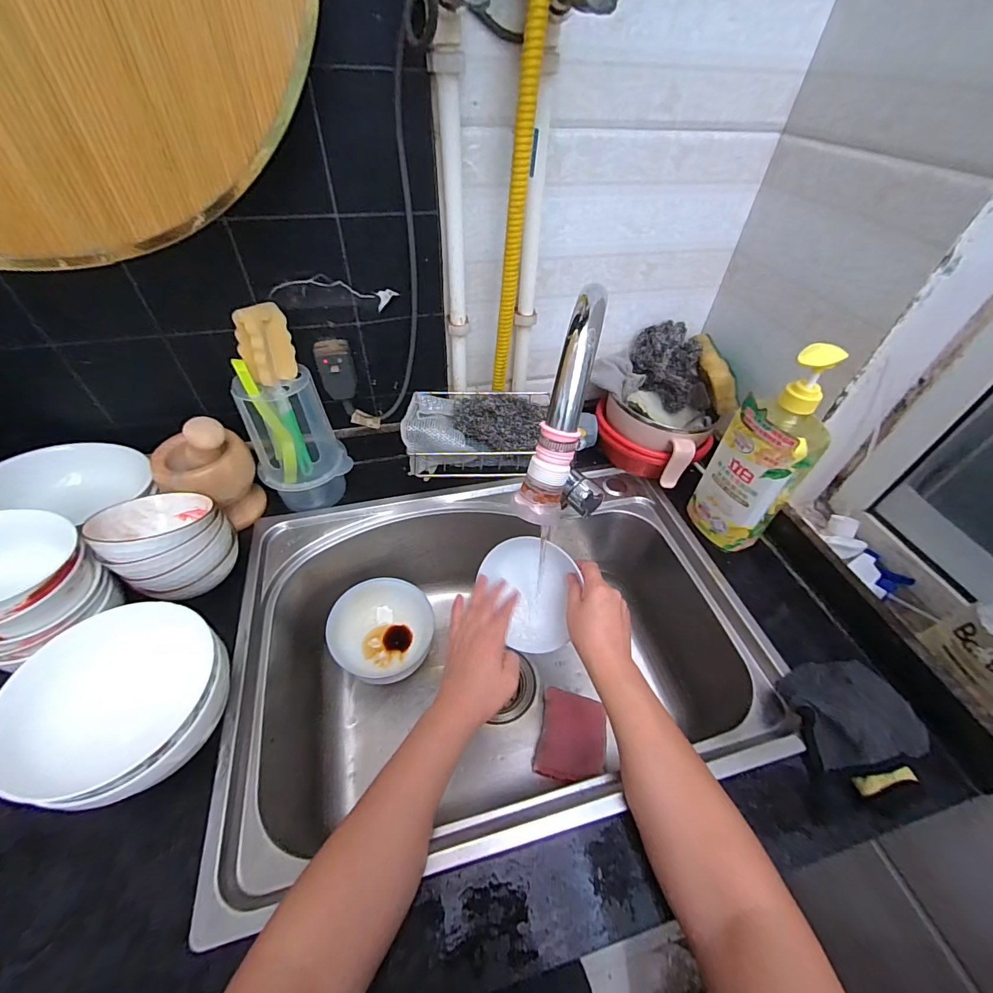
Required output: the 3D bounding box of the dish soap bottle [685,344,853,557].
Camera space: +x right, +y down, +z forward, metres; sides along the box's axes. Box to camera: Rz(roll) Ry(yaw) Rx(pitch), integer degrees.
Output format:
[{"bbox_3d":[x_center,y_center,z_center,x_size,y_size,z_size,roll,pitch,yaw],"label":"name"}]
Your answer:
[{"bbox_3d":[0.313,-0.042,0.503,0.094,0.266,0.051,34,55,26],"label":"dish soap bottle"}]

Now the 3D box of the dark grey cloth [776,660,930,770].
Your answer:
[{"bbox_3d":[0.356,0.213,0.429,0.120,0.031,0.091,-4,48,-6],"label":"dark grey cloth"}]

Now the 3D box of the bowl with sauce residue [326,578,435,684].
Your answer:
[{"bbox_3d":[-0.163,0.188,0.611,0.129,0.070,0.129,1,47,-1],"label":"bowl with sauce residue"}]

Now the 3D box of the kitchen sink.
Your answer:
[{"bbox_3d":[0.000,0.200,0.580,0.572,0.213,0.414,-9,48,-11],"label":"kitchen sink"}]

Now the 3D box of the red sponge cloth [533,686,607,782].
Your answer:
[{"bbox_3d":[0.102,0.323,0.579,0.088,0.005,0.106,2,51,20],"label":"red sponge cloth"}]

